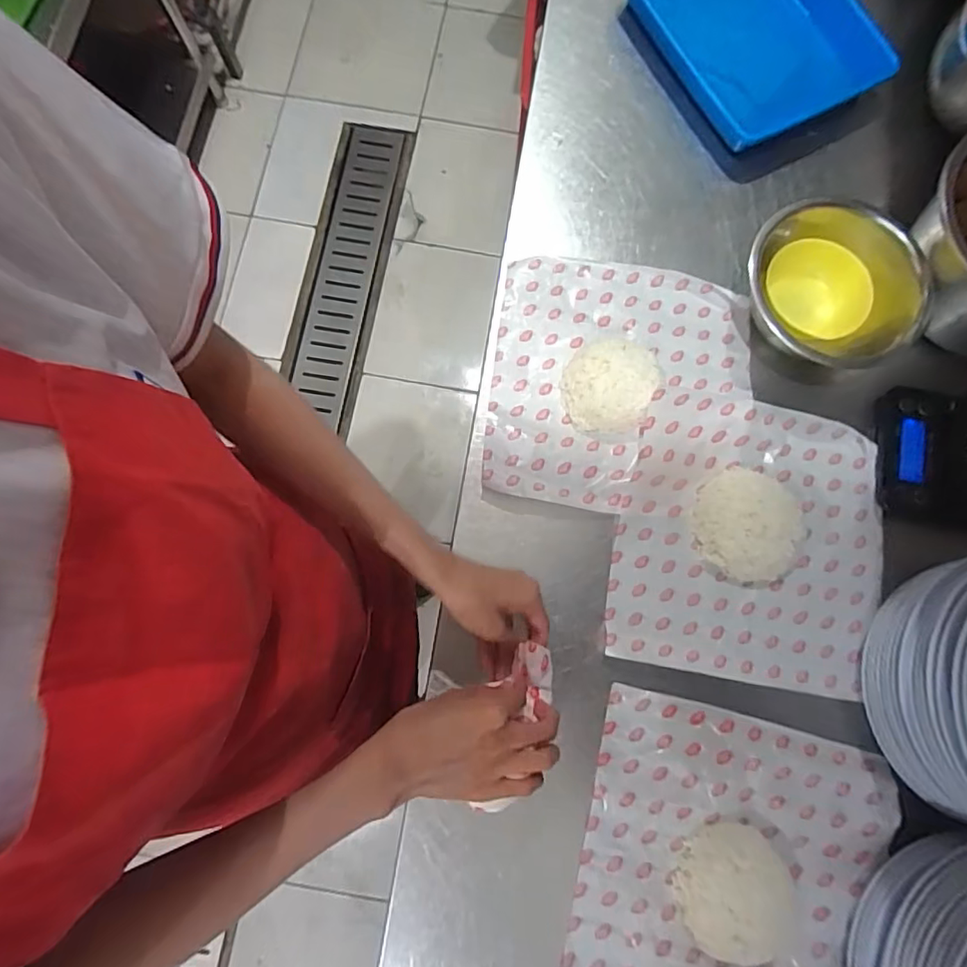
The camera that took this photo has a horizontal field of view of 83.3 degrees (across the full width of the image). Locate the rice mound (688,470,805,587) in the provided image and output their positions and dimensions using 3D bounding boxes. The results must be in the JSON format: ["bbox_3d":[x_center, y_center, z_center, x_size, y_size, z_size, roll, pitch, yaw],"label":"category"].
[{"bbox_3d":[0.249,0.037,0.506,0.092,0.038,0.105,-6,79,-2],"label":"rice mound"}]

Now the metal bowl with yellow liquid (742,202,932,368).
[{"bbox_3d":[0.328,-0.189,0.520,0.152,0.090,0.152,0,79,-1],"label":"metal bowl with yellow liquid"}]

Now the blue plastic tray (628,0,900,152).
[{"bbox_3d":[0.299,-0.515,0.609,0.198,0.047,0.241,-31,81,-6],"label":"blue plastic tray"}]

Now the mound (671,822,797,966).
[{"bbox_3d":[0.210,0.340,0.442,0.090,0.040,0.094,0,79,-1],"label":"mound"}]

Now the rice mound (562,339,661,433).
[{"bbox_3d":[0.120,-0.093,0.526,0.082,0.035,0.083,0,79,-1],"label":"rice mound"}]

